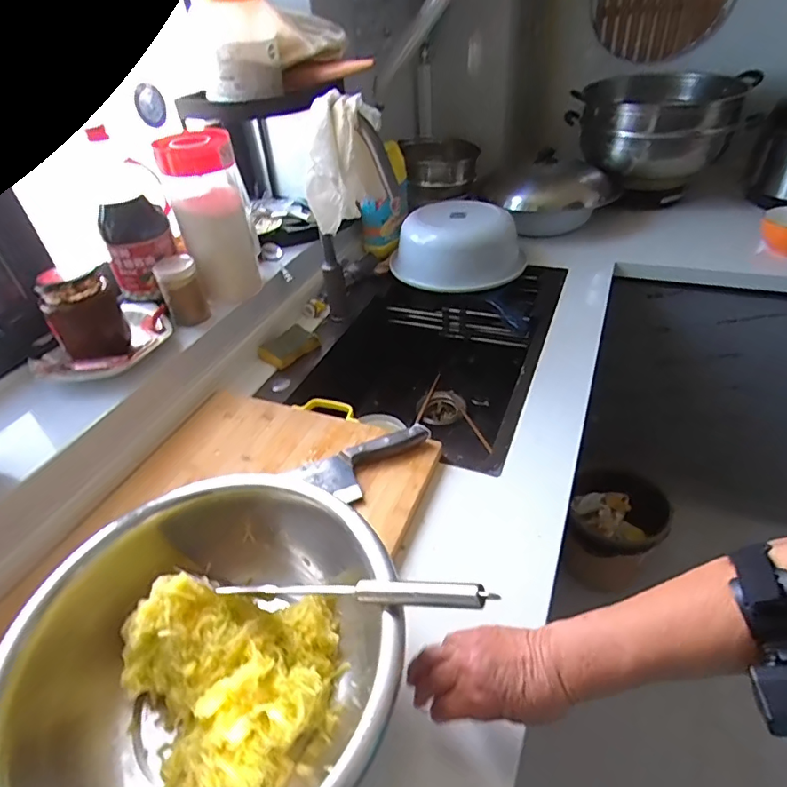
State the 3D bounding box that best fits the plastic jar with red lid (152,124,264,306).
[{"bbox_3d":[-0.312,-0.306,0.865,0.118,0.260,0.130,-15,41,-10],"label":"plastic jar with red lid"}]

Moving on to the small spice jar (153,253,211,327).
[{"bbox_3d":[-0.353,-0.173,0.838,0.062,0.099,0.063,-22,42,-18],"label":"small spice jar"}]

